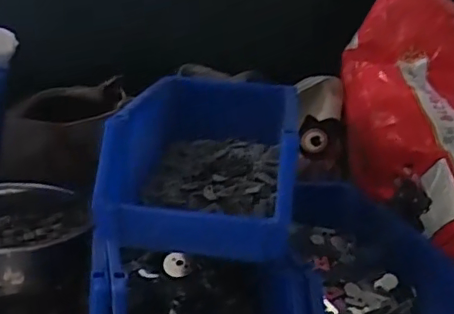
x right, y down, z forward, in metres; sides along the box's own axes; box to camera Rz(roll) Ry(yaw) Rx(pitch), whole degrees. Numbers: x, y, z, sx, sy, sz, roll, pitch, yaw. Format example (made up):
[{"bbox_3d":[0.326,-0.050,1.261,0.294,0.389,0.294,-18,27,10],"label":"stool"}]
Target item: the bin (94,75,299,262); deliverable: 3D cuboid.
[{"bbox_3d":[-0.019,0.004,0.688,0.194,0.122,0.290,7,16,5],"label":"bin"}]

